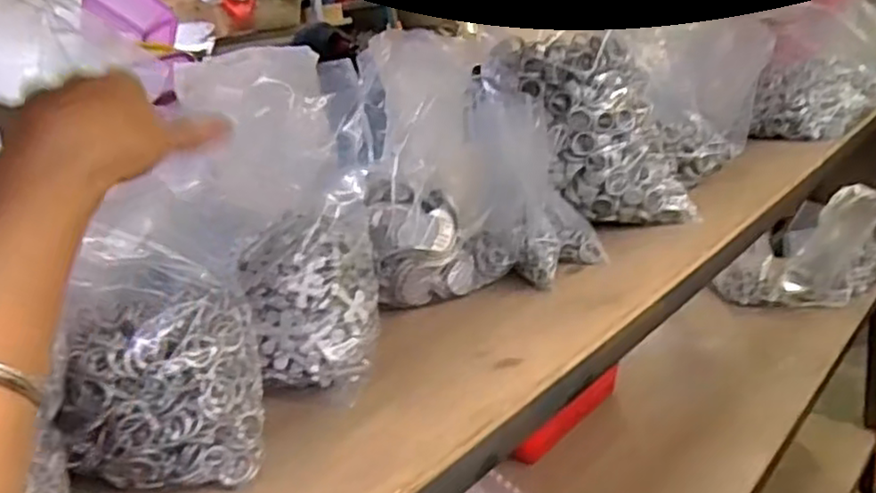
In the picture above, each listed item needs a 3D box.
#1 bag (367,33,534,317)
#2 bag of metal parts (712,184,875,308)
[{"bbox_3d":[0.009,-0.078,0.667,0.149,0.219,0.169,-7,19,2],"label":"bag"},{"bbox_3d":[0.749,-0.001,1.404,0.313,0.152,0.219,-20,22,-32],"label":"bag of metal parts"}]

